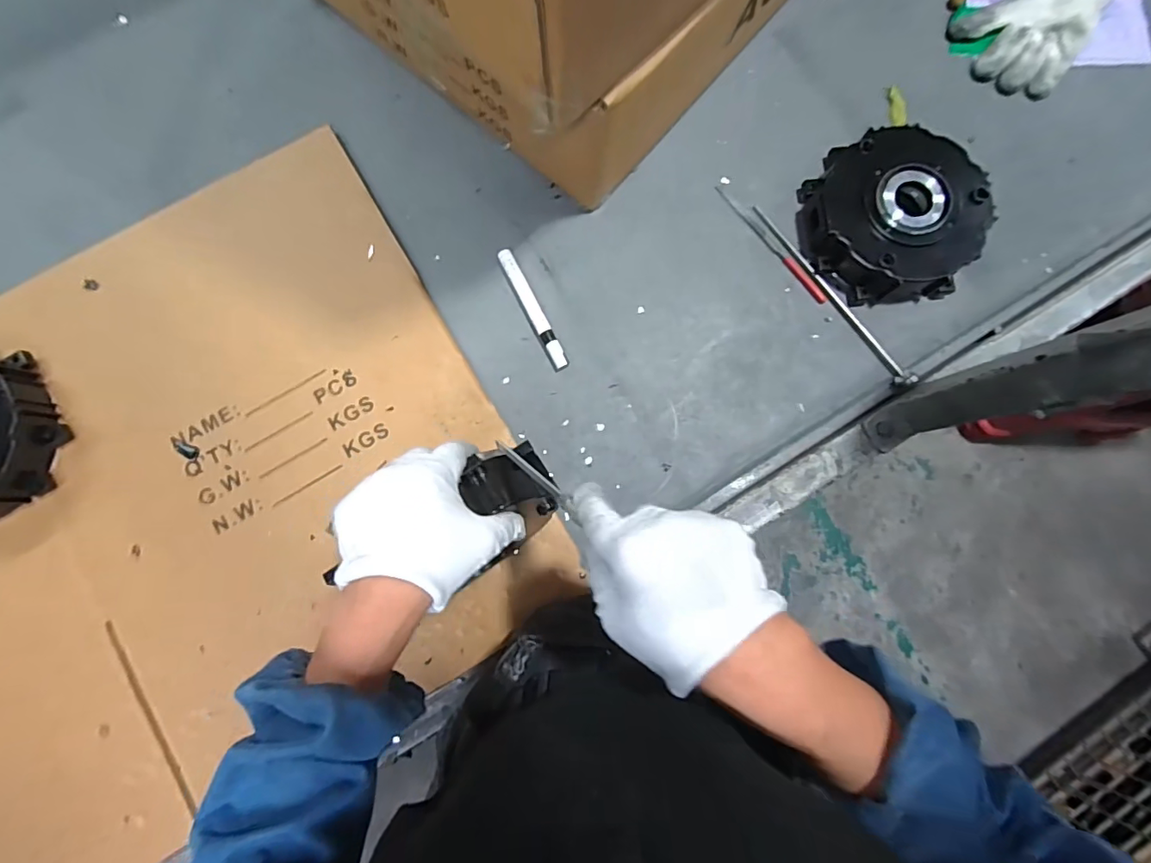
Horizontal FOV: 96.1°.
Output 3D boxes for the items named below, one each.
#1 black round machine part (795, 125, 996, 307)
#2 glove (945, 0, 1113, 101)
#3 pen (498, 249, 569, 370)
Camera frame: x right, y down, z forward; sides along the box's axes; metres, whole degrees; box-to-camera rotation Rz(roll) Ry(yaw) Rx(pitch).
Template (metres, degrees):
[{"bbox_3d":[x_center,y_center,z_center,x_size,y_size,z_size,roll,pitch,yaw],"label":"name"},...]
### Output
[{"bbox_3d":[0.338,-0.229,0.550,0.172,0.057,0.173,0,83,-1],"label":"black round machine part"},{"bbox_3d":[0.526,-0.485,0.592,0.142,0.033,0.186,32,84,3],"label":"glove"},{"bbox_3d":[-0.046,-0.132,0.555,0.015,0.011,0.142,-27,84,-4],"label":"pen"}]

